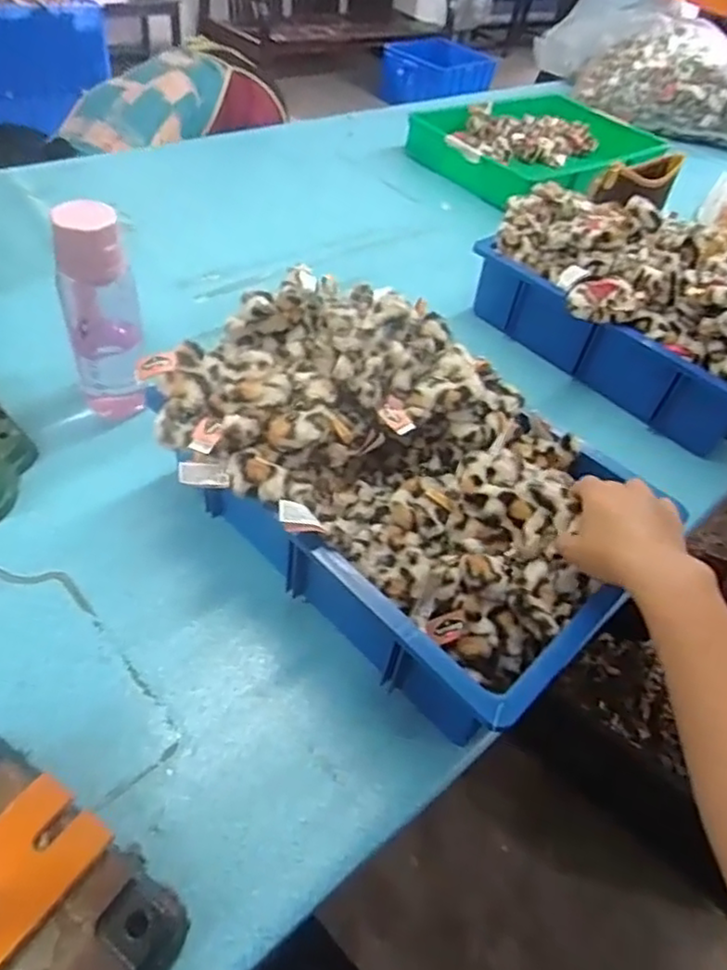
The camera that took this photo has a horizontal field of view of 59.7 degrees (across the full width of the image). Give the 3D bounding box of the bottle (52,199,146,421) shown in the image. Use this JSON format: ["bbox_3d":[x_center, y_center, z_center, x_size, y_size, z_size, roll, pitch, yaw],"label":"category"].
[{"bbox_3d":[-0.280,-0.175,0.687,0.073,0.241,0.059,-13,50,-20],"label":"bottle"}]

